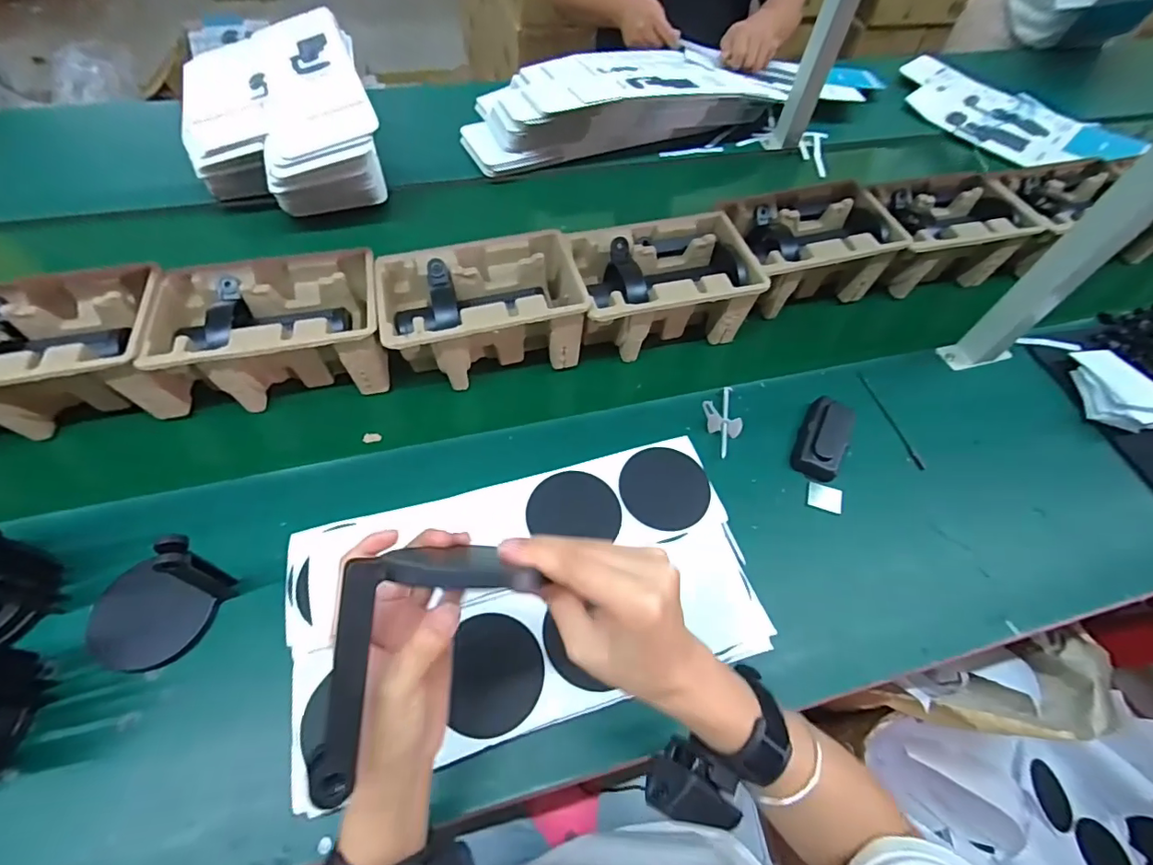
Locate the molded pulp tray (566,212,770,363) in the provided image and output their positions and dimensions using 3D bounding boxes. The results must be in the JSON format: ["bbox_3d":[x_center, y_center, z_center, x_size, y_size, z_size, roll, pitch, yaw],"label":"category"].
[{"bbox_3d":[0.103,-0.183,0.654,0.213,0.101,0.144,-12,60,-12],"label":"molded pulp tray"}]

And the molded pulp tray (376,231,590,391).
[{"bbox_3d":[-0.111,-0.140,0.615,0.216,0.111,0.141,-11,59,-11],"label":"molded pulp tray"}]

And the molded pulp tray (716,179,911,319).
[{"bbox_3d":[0.311,-0.249,0.712,0.221,0.101,0.145,-13,60,-12],"label":"molded pulp tray"}]

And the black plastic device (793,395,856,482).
[{"bbox_3d":[0.287,0.006,0.591,0.050,0.021,0.100,27,60,12],"label":"black plastic device"}]

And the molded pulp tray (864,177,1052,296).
[{"bbox_3d":[0.523,-0.290,0.762,0.232,0.109,0.146,-11,59,-11],"label":"molded pulp tray"}]

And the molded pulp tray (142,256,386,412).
[{"bbox_3d":[-0.331,-0.114,0.579,0.217,0.099,0.144,-9,59,-10],"label":"molded pulp tray"}]

